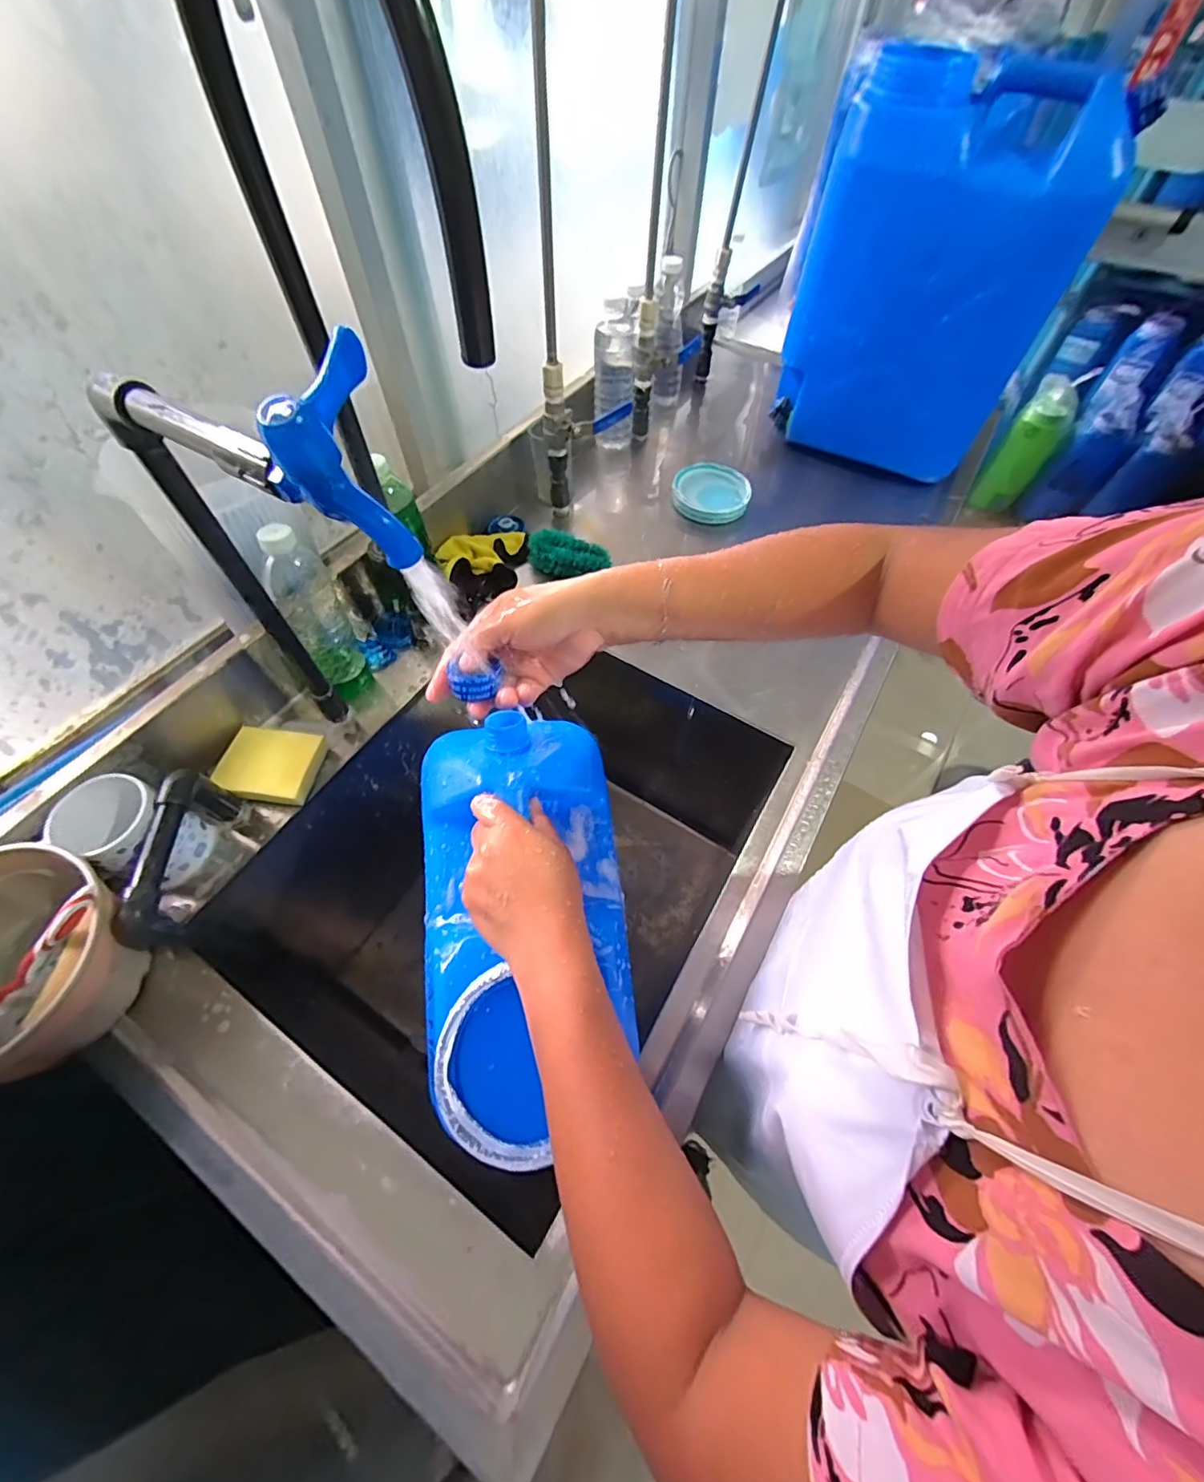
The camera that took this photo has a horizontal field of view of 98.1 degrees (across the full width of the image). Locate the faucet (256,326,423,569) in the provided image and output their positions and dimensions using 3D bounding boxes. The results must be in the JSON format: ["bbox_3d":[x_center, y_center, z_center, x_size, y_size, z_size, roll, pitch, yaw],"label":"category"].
[{"bbox_3d":[-0.135,-0.143,0.269,0.064,0.087,0.055,0,58,0],"label":"faucet"}]

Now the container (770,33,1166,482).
[{"bbox_3d":[0.453,-0.618,0.757,0.334,0.434,0.154,22,61,13],"label":"container"}]

